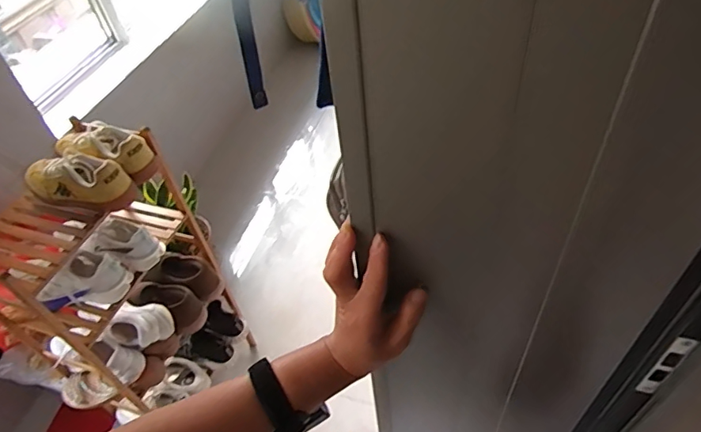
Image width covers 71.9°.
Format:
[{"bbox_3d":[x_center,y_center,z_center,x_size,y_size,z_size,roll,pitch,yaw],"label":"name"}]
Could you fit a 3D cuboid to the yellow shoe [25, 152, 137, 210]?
[{"bbox_3d":[-0.529,-0.068,0.931,0.222,0.087,0.079,7,49,13],"label":"yellow shoe"}]

